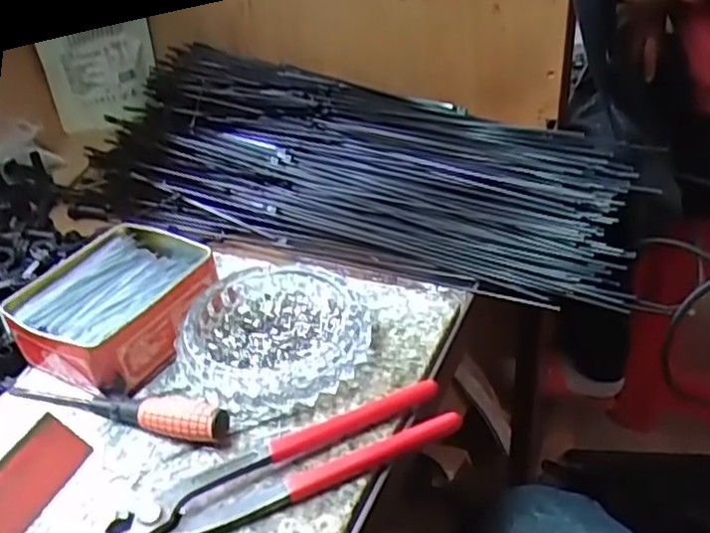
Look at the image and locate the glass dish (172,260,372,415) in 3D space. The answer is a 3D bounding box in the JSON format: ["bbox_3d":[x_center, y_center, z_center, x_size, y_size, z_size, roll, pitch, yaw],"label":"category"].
[{"bbox_3d":[-0.053,0.045,0.452,0.119,0.031,0.115,-4,35,3],"label":"glass dish"}]

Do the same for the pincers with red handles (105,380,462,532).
[{"bbox_3d":[-0.037,0.106,0.380,0.192,0.017,0.053,-16,36,-15],"label":"pincers with red handles"}]

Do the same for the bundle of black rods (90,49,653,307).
[{"bbox_3d":[-0.026,-0.104,0.667,0.585,0.060,0.261,15,40,27],"label":"bundle of black rods"}]

